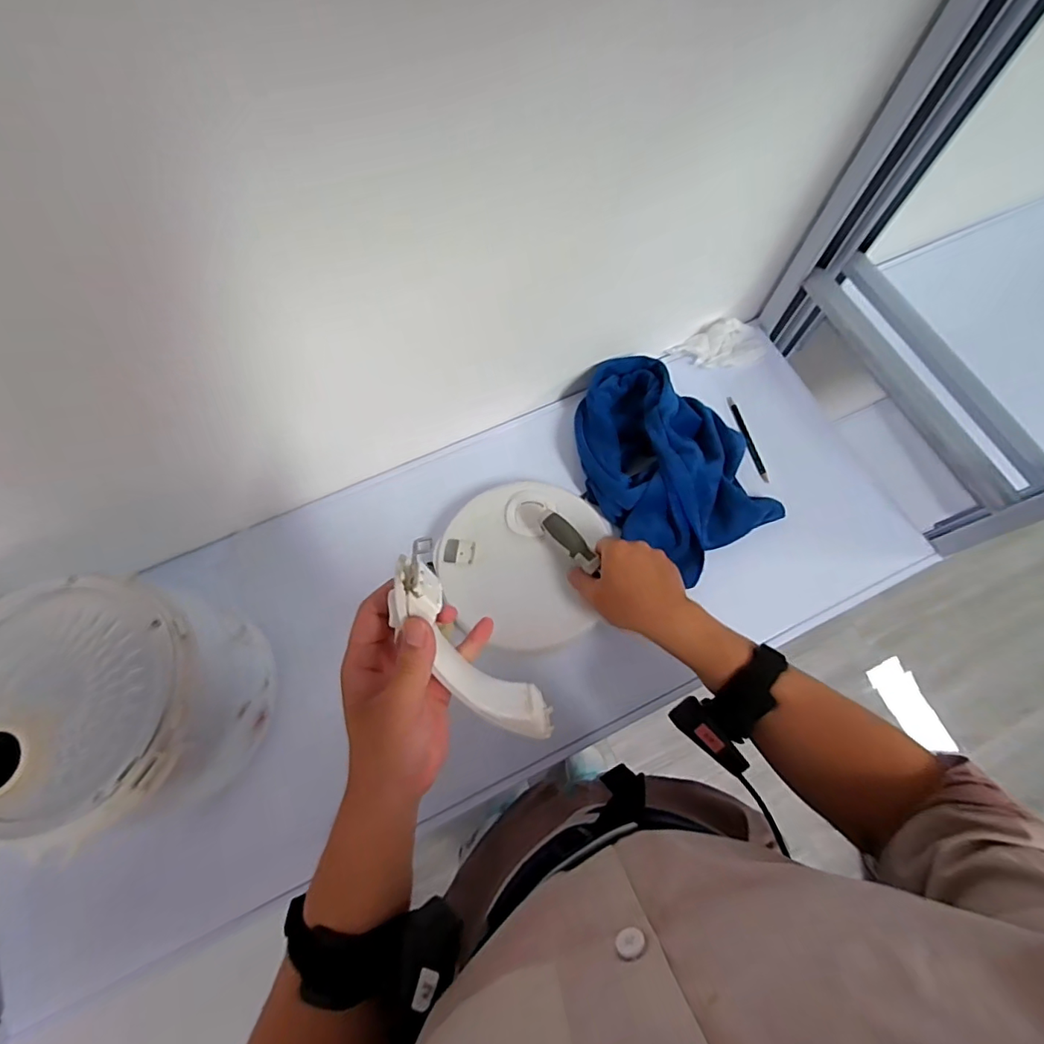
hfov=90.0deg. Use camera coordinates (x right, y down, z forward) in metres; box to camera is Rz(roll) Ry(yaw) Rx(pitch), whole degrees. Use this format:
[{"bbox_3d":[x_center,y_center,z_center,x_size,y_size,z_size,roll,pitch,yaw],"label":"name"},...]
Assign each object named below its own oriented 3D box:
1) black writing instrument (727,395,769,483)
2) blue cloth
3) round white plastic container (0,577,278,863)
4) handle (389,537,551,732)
[{"bbox_3d":[0.303,-0.114,0.703,0.015,0.011,0.130,-14,70,-5],"label":"black writing instrument"},{"bbox_3d":[0.176,-0.084,0.647,0.217,0.064,0.280,-36,73,-12],"label":"blue cloth"},{"bbox_3d":[-0.355,0.162,0.462,0.190,0.148,0.195,6,70,2],"label":"round white plastic container"},{"bbox_3d":[-0.035,0.094,0.368,0.050,0.191,0.041,-35,35,-12],"label":"handle"}]

